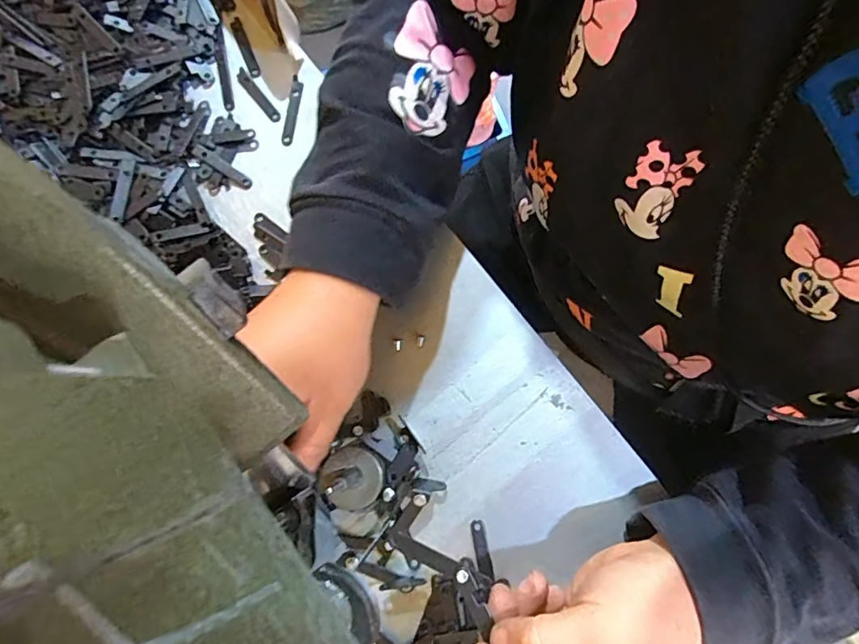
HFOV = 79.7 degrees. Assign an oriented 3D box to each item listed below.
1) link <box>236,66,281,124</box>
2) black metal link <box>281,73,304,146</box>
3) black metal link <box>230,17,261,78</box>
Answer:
[{"bbox_3d":[-0.131,-0.172,0.392,0.009,0.004,0.052,-38,81,-2],"label":"link"},{"bbox_3d":[-0.102,-0.160,0.389,0.011,0.007,0.053,8,83,5],"label":"black metal link"},{"bbox_3d":[-0.145,-0.216,0.404,0.009,0.004,0.056,-24,81,1],"label":"black metal link"}]

